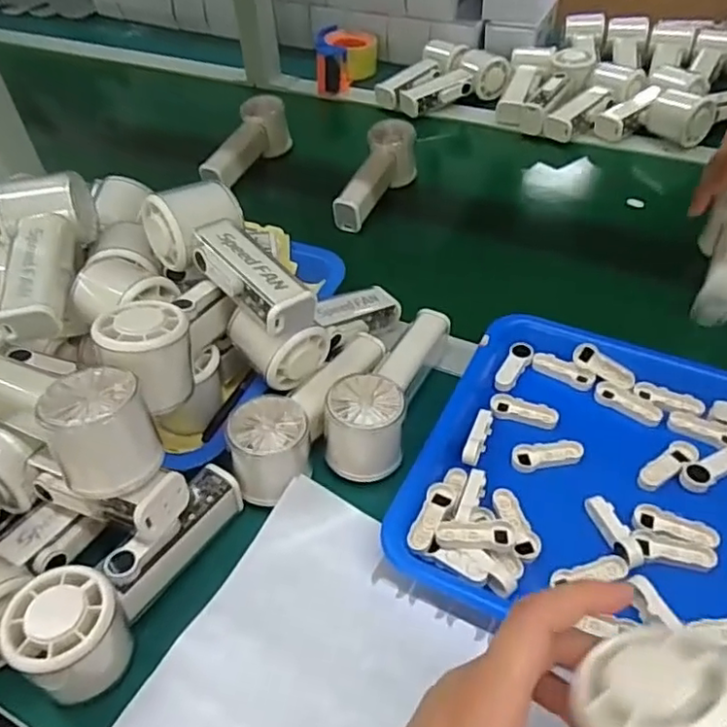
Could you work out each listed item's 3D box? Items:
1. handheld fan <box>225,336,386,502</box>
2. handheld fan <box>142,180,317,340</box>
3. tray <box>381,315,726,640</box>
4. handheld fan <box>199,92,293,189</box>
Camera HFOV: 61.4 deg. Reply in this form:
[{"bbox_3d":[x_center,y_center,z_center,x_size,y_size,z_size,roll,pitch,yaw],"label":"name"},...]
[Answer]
[{"bbox_3d":[-0.039,0.026,0.452,0.053,0.052,0.161,21,53,22],"label":"handheld fan"},{"bbox_3d":[-0.094,-0.078,0.445,0.149,0.048,0.065,42,64,18],"label":"handheld fan"},{"bbox_3d":[0.202,0.090,0.406,0.323,0.028,0.247,19,54,21],"label":"tray"},{"bbox_3d":[-0.139,-0.265,0.743,0.053,0.055,0.158,12,48,14],"label":"handheld fan"}]

